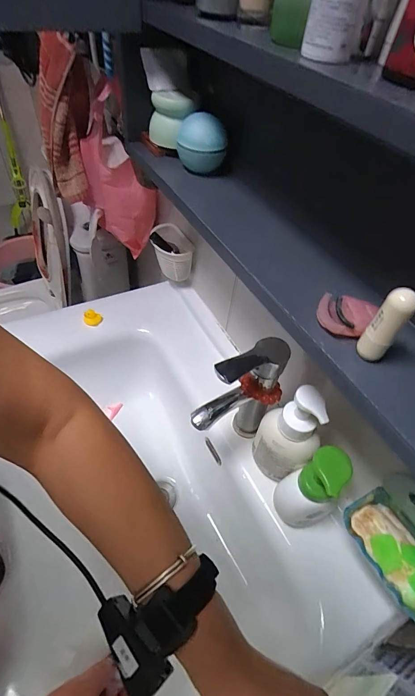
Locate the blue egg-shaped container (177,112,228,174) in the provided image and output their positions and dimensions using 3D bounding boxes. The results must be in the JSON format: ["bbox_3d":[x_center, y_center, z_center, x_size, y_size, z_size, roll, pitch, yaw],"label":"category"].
[{"bbox_3d":[-0.009,-0.271,0.461,0.063,0.057,0.052,-1,52,-7],"label":"blue egg-shaped container"}]

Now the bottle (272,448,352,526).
[{"bbox_3d":[0.132,0.185,0.445,0.056,0.147,0.061,3,51,-4],"label":"bottle"}]

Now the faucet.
[{"bbox_3d":[0.038,0.084,0.506,0.135,0.203,0.050,-28,59,-25],"label":"faucet"}]

